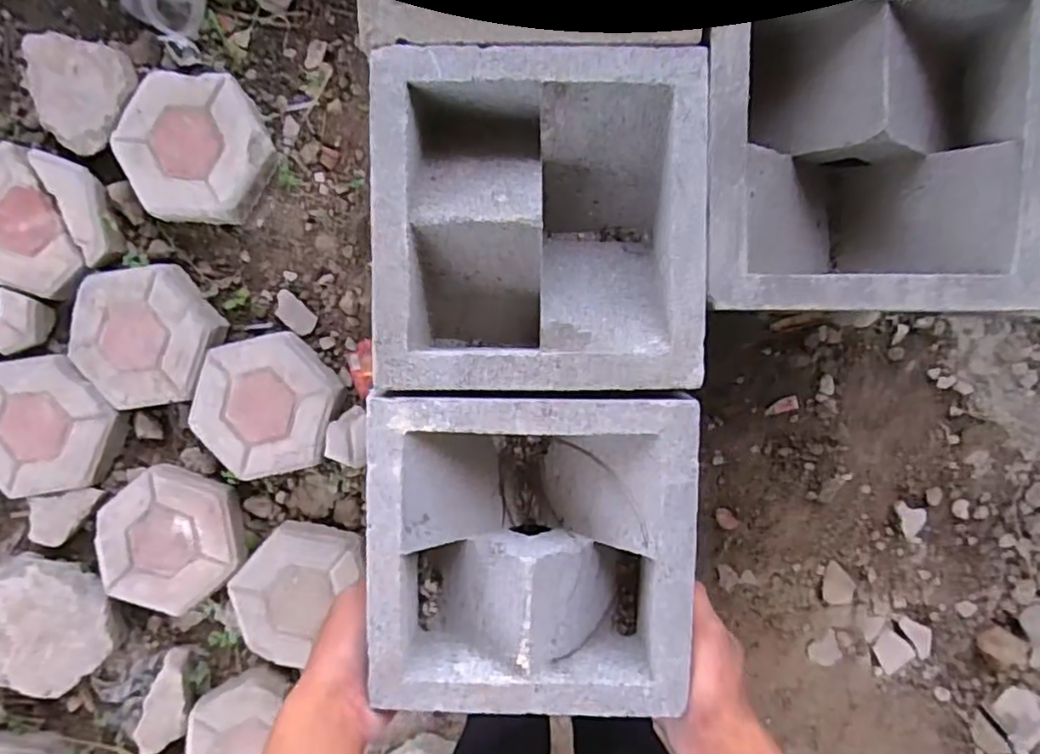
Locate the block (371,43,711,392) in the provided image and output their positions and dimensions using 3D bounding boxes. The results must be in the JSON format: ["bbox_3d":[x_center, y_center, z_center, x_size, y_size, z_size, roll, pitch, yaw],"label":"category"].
[{"bbox_3d":[0.011,-0.091,0.414,0.192,0.072,0.196,0,92,2],"label":"block"}]

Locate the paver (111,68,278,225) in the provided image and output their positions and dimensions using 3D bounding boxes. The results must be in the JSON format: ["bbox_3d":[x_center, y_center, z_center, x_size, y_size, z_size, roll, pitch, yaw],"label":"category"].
[{"bbox_3d":[-0.467,-0.326,0.950,0.212,0.052,0.204,0,89,-1],"label":"paver"}]

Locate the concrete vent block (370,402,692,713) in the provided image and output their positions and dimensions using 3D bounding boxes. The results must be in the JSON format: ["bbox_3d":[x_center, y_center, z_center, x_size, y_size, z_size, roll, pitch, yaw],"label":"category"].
[{"bbox_3d":[0.006,0.111,0.426,0.196,0.064,0.196,1,89,-1],"label":"concrete vent block"}]

